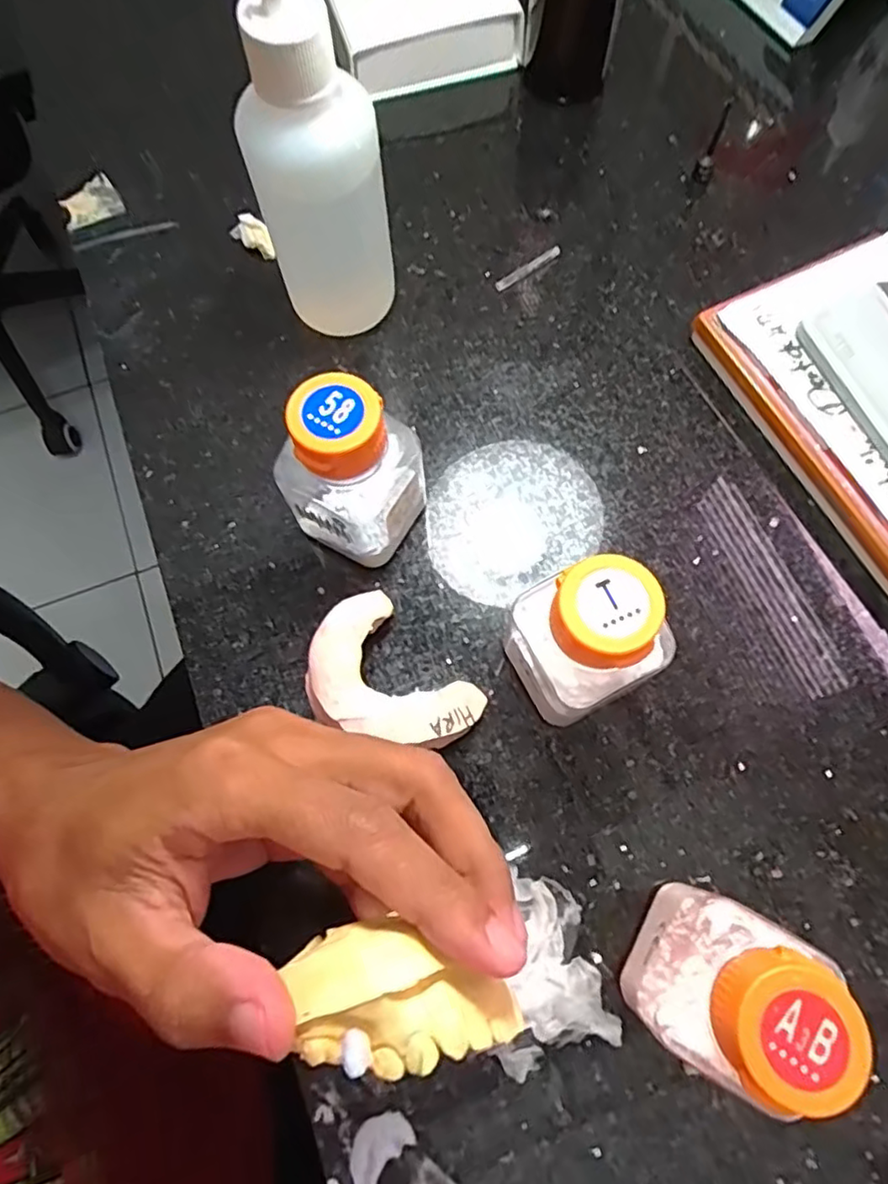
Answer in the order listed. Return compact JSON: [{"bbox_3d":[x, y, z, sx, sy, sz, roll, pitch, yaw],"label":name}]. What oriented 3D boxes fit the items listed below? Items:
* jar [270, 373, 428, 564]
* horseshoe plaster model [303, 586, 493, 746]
[{"bbox_3d":[-0.033,-0.039,0.228,0.043,0.073,0.037,18,73,7],"label":"jar"},{"bbox_3d":[-0.021,0.033,0.229,0.044,0.025,0.062,-43,76,-12],"label":"horseshoe plaster model"}]

